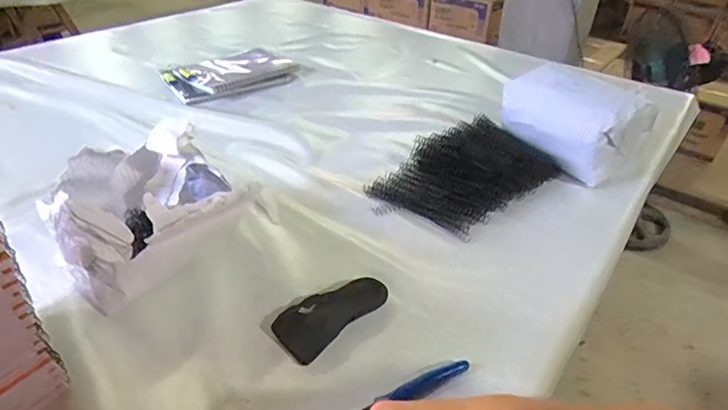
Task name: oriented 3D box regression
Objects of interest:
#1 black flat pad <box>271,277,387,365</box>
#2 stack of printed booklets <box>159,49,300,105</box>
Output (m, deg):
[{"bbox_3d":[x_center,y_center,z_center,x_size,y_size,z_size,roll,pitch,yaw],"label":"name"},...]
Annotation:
[{"bbox_3d":[-0.033,0.107,0.494,0.055,0.011,0.117,32,45,33],"label":"black flat pad"},{"bbox_3d":[-0.257,-0.258,0.978,0.248,0.029,0.142,-20,51,-27],"label":"stack of printed booklets"}]

